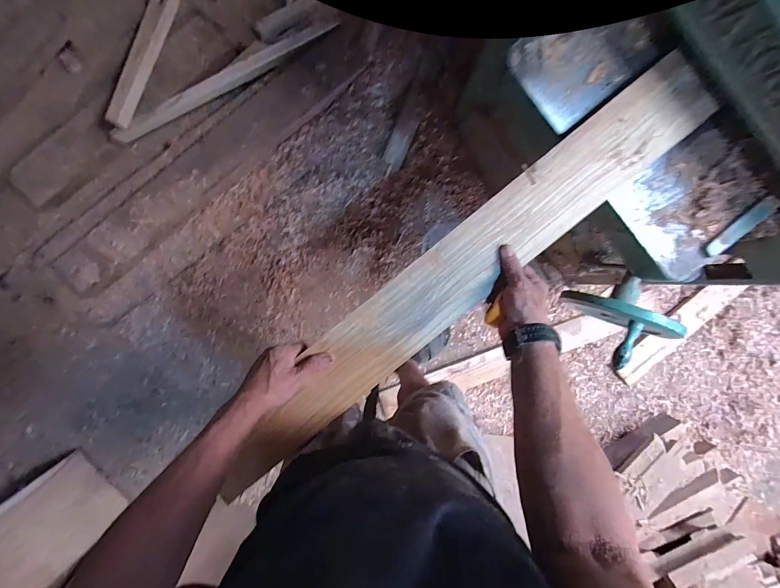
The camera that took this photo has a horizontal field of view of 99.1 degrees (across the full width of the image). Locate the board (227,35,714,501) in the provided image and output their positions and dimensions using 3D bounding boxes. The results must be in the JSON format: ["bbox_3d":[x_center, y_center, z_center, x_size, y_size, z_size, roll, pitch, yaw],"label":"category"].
[{"bbox_3d":[0.099,-0.024,0.506,0.890,0.020,0.118,-41,96,2],"label":"board"}]

